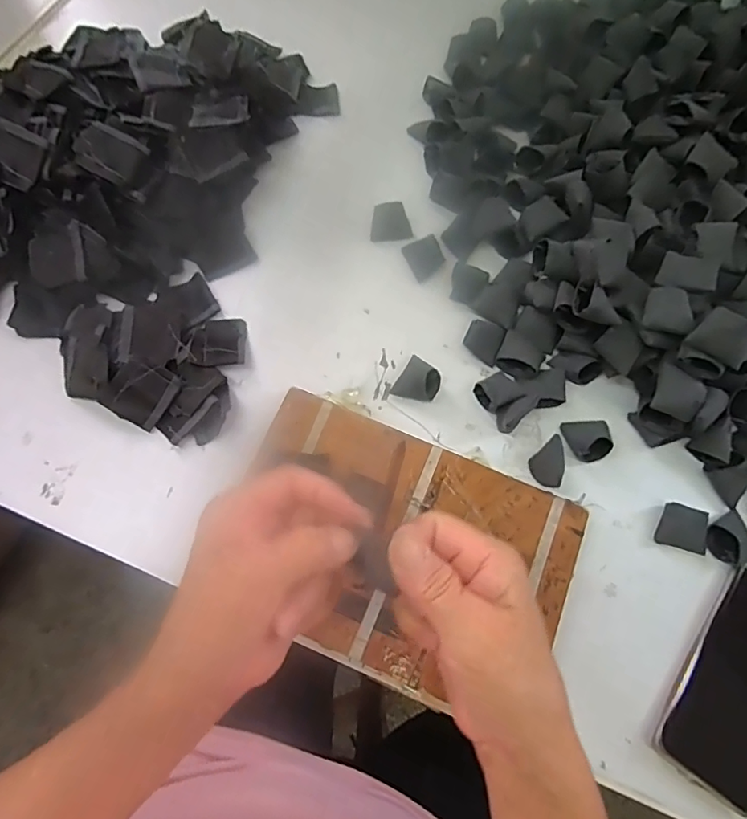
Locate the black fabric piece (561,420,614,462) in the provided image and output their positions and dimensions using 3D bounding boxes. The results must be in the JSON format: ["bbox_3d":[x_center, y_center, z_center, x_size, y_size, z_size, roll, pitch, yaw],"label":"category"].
[{"bbox_3d":[0.190,0.025,0.445,0.041,0.028,0.036,-9,69,-6],"label":"black fabric piece"}]

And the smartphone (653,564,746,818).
[{"bbox_3d":[0.281,0.203,0.389,0.075,0.014,0.166,35,71,10],"label":"smartphone"}]

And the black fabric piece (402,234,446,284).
[{"bbox_3d":[0.053,-0.152,0.514,0.035,0.004,0.044,-24,76,-2],"label":"black fabric piece"}]

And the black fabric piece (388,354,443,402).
[{"bbox_3d":[0.042,-0.027,0.456,0.036,0.031,0.039,29,70,8],"label":"black fabric piece"}]

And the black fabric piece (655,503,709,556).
[{"bbox_3d":[0.258,0.098,0.424,0.040,0.009,0.035,17,95,4],"label":"black fabric piece"}]

